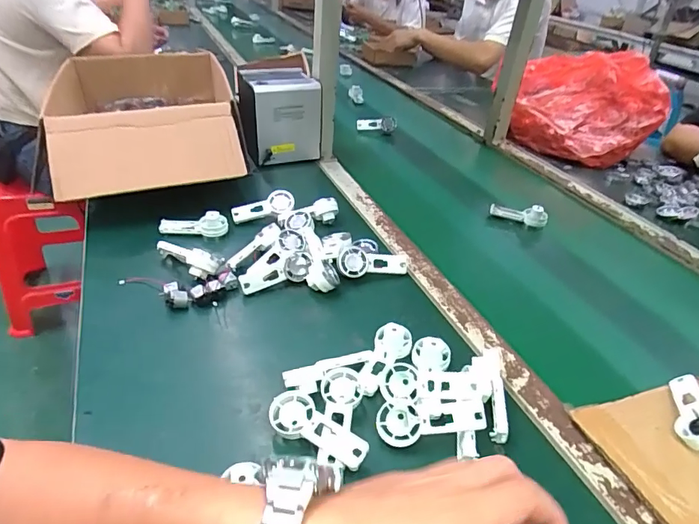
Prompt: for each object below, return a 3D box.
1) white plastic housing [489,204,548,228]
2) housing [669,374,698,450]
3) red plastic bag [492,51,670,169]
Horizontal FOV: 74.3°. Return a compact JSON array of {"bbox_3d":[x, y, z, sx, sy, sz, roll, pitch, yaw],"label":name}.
[{"bbox_3d":[0.292,-0.086,0.797,0.094,0.029,0.022,19,37,17],"label":"white plastic housing"},{"bbox_3d":[0.333,0.141,0.443,0.035,0.024,0.092,19,37,17],"label":"housing"},{"bbox_3d":[0.528,-0.366,1.079,0.259,0.202,0.290,-15,40,-27],"label":"red plastic bag"}]

